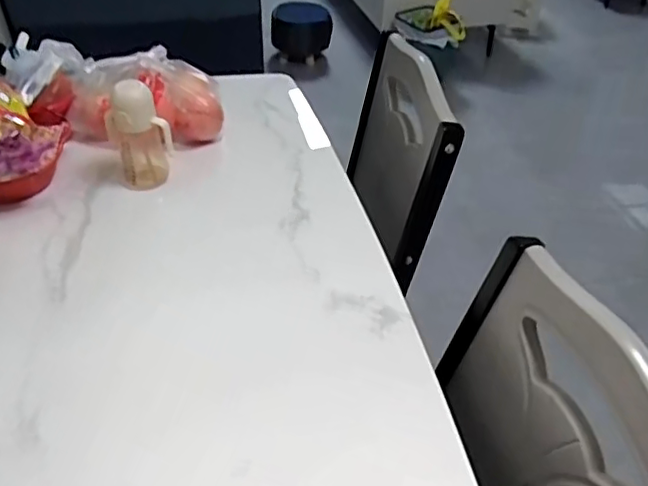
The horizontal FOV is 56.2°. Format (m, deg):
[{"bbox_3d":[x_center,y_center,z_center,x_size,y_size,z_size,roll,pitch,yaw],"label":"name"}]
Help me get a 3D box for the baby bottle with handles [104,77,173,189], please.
[{"bbox_3d":[-0.299,-0.179,0.990,0.085,0.178,0.086,-21,46,-24],"label":"baby bottle with handles"}]

